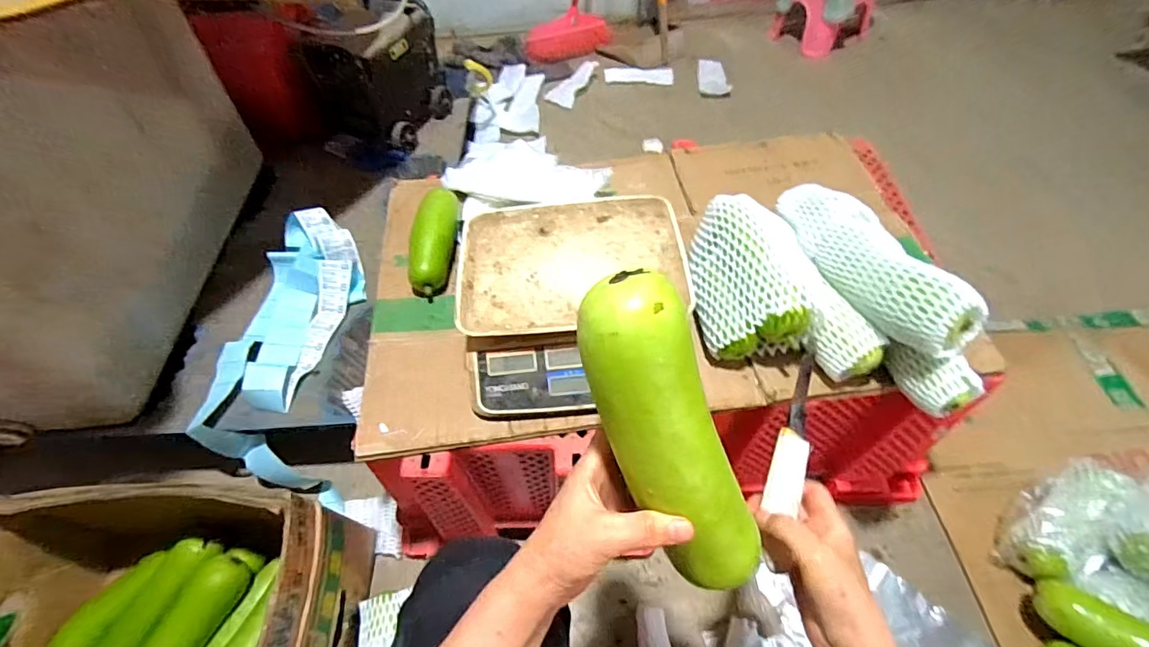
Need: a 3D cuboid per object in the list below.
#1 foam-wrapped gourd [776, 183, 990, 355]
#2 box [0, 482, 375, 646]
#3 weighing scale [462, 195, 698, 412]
[{"bbox_3d":[0.344,-0.089,0.595,0.078,0.071,0.289,-18,56,-11],"label":"foam-wrapped gourd"},{"bbox_3d":[-0.528,0.375,0.652,0.442,0.254,0.326,-4,54,-1],"label":"box"},{"bbox_3d":[-0.002,-0.035,0.637,0.277,0.077,0.277,-4,54,-1],"label":"weighing scale"}]

